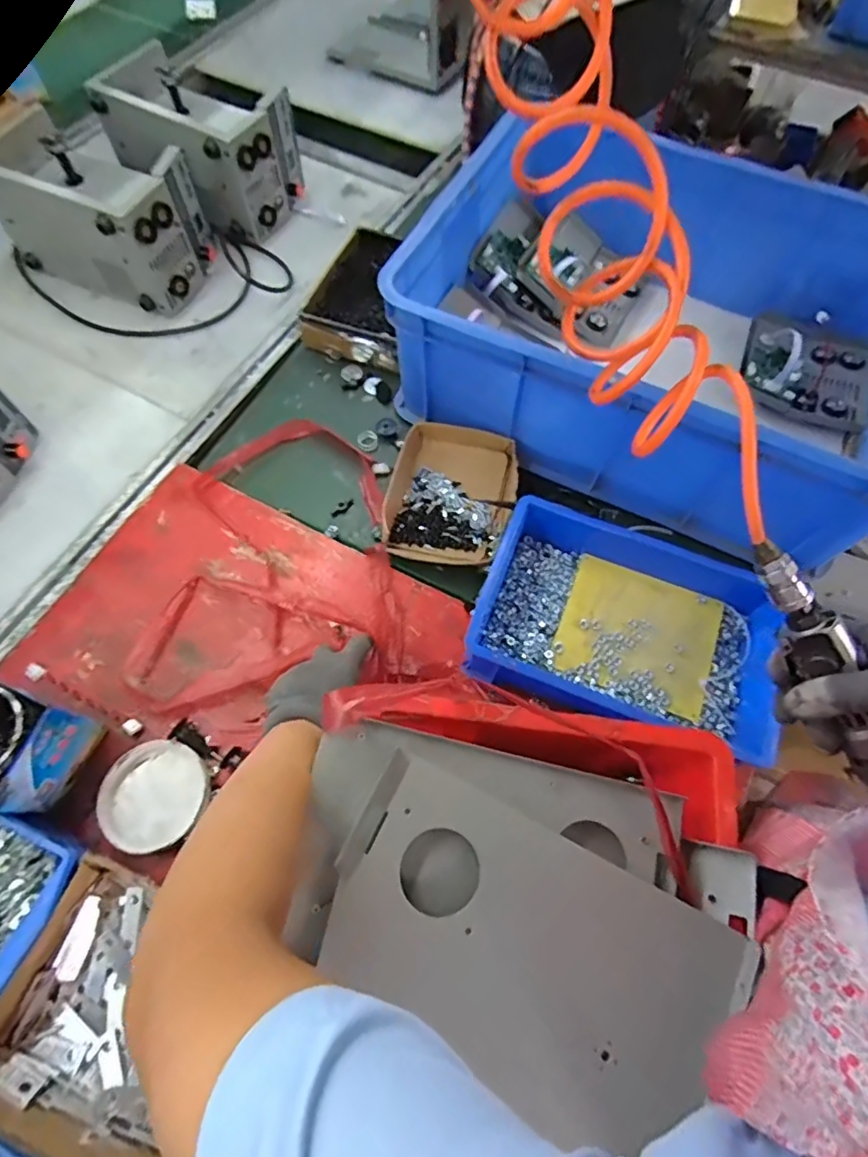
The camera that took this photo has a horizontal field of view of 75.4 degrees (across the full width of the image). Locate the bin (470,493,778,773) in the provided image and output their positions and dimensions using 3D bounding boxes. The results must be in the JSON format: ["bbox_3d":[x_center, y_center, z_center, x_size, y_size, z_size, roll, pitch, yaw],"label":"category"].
[{"bbox_3d":[0.203,0.052,0.598,0.299,0.080,0.193,20,67,7],"label":"bin"}]

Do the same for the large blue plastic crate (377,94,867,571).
[{"bbox_3d":[0.291,-0.305,0.697,0.584,0.188,0.398,26,68,10],"label":"large blue plastic crate"}]

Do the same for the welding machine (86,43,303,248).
[{"bbox_3d":[-0.357,-0.681,0.879,0.270,0.140,0.190,36,70,14],"label":"welding machine"}]

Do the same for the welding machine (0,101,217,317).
[{"bbox_3d":[-0.469,-0.538,0.822,0.257,0.146,0.180,22,67,8],"label":"welding machine"}]

